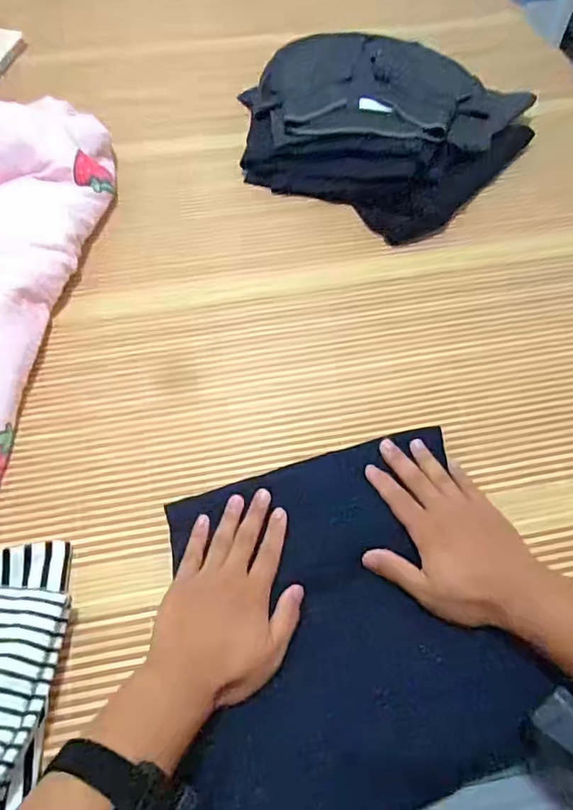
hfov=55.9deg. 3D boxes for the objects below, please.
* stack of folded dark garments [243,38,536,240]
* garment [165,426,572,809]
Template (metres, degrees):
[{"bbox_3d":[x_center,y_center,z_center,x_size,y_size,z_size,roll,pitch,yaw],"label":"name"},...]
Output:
[{"bbox_3d":[0.140,-0.407,0.759,0.349,0.091,0.354,30,62,18],"label":"stack of folded dark garments"},{"bbox_3d":[0.045,0.167,0.422,0.248,0.032,0.274,-13,65,-4],"label":"garment"}]

